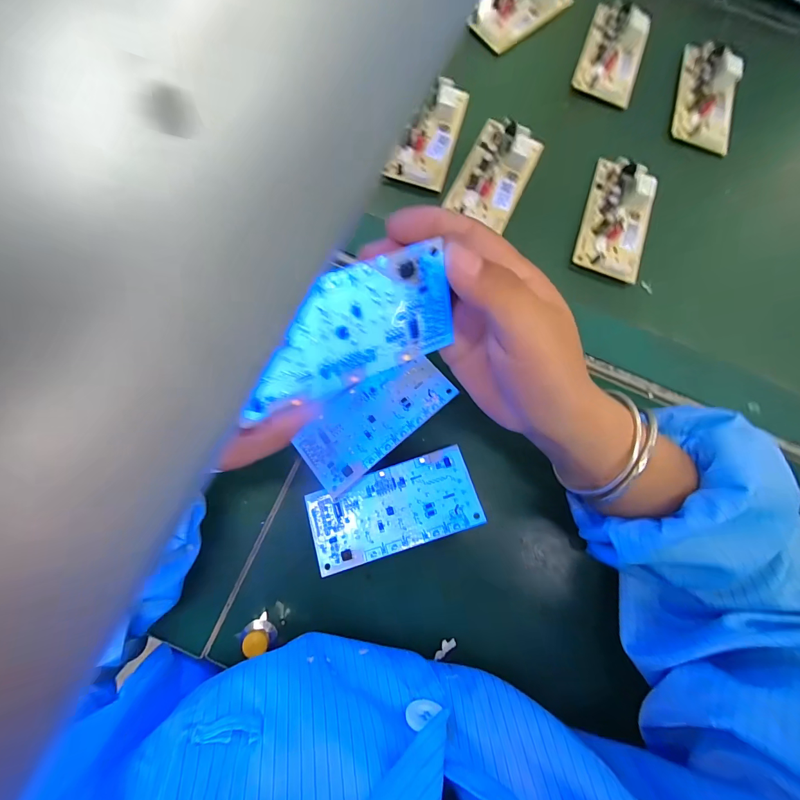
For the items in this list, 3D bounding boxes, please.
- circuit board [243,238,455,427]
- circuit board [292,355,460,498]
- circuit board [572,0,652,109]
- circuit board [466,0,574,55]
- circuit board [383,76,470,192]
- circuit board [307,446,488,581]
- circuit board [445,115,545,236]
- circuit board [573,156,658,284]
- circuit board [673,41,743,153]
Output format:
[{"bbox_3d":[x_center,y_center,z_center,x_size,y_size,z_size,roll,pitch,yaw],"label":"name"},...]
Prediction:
[{"bbox_3d":[-0.025,-0.031,0.172,0.106,0.055,0.004,-24,39,-11],"label":"circuit board"},{"bbox_3d":[-0.019,0.011,0.263,0.112,0.011,0.053,-39,85,-9],"label":"circuit board"},{"bbox_3d":[0.209,-0.341,0.359,0.057,0.011,0.107,19,79,0],"label":"circuit board"},{"bbox_3d":[0.119,-0.393,0.366,0.115,0.016,0.049,-41,85,-9],"label":"circuit board"},{"bbox_3d":[0.027,-0.242,0.331,0.050,0.015,0.109,17,80,-1],"label":"circuit board"},{"bbox_3d":[-0.004,0.075,0.255,0.113,0.004,0.055,-18,70,-2],"label":"circuit board"},{"bbox_3d":[0.085,-0.201,0.324,0.057,0.020,0.097,26,80,1],"label":"circuit board"},{"bbox_3d":[0.190,-0.158,0.320,0.055,0.015,0.111,20,79,0],"label":"circuit board"},{"bbox_3d":[0.297,-0.291,0.348,0.054,0.016,0.110,17,80,-1],"label":"circuit board"}]

